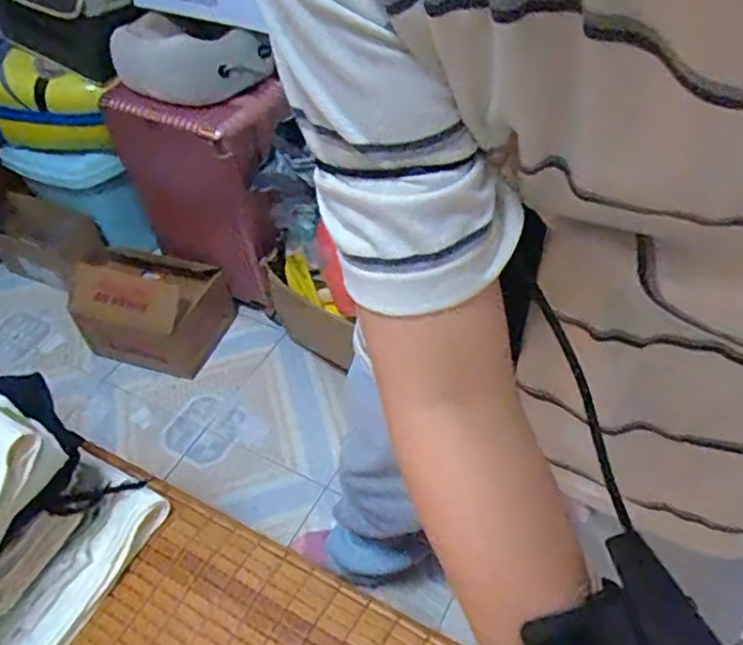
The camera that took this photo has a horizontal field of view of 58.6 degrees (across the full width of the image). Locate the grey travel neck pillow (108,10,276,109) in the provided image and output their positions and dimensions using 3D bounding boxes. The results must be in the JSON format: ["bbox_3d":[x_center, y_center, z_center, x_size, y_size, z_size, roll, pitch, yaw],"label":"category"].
[{"bbox_3d":[-0.344,-0.484,1.259,0.297,0.085,0.177,14,82,11],"label":"grey travel neck pillow"}]

